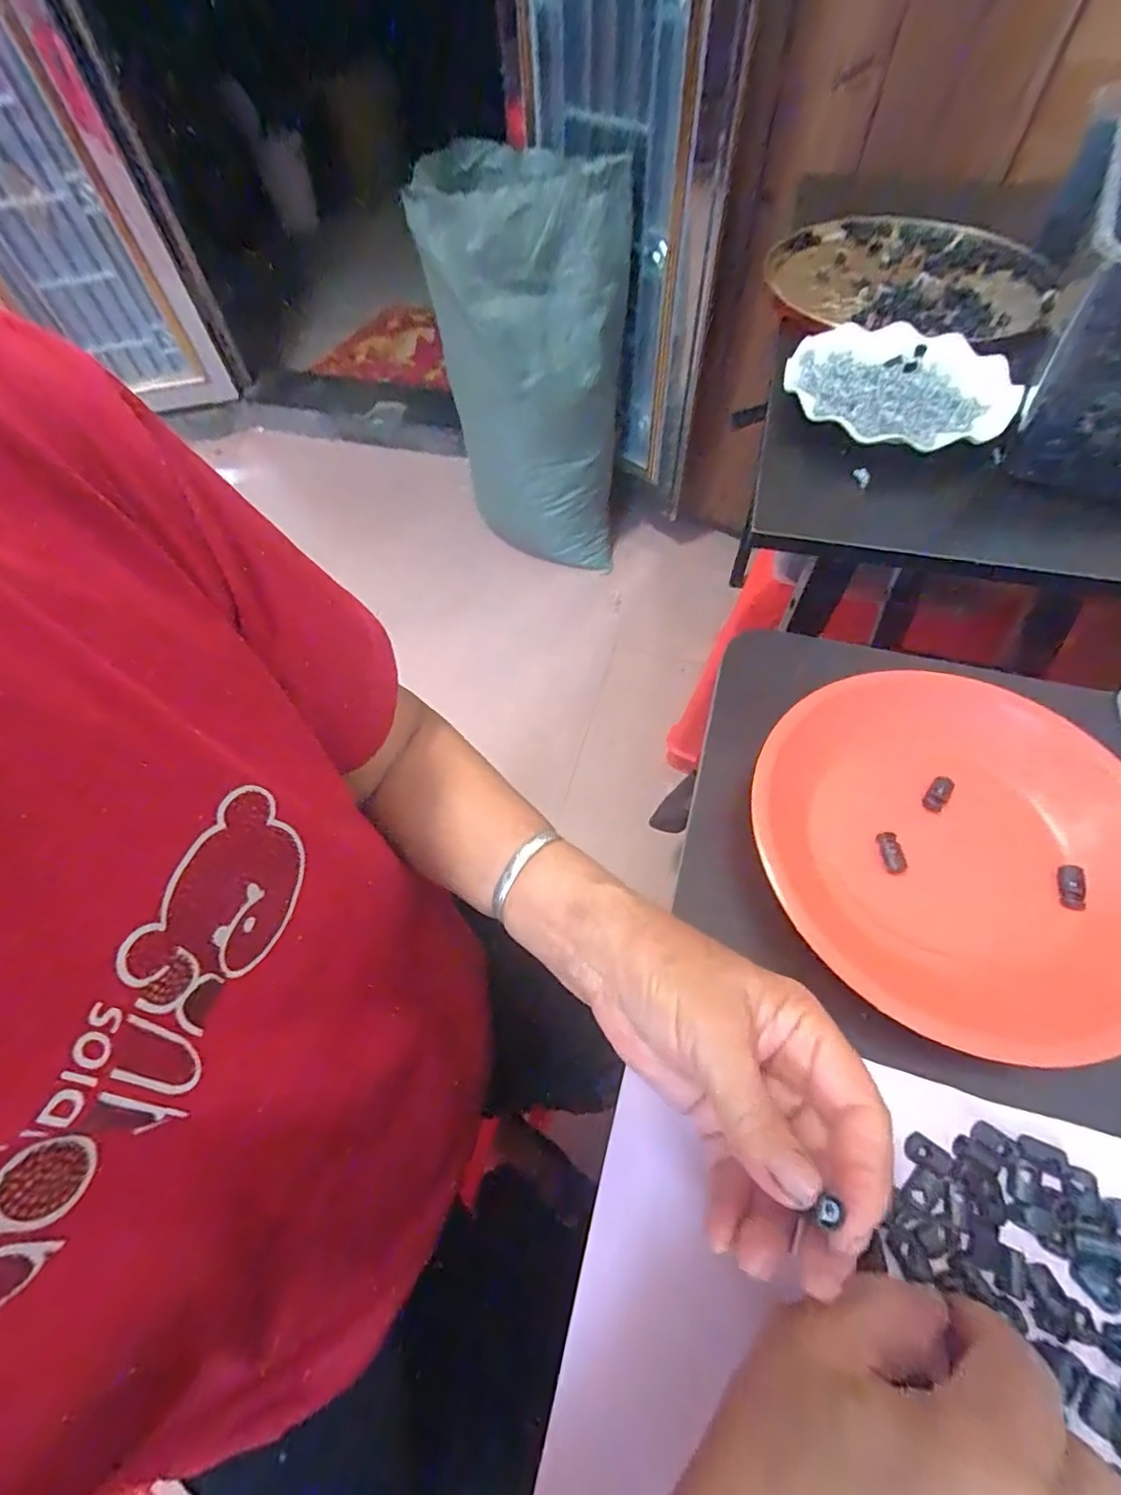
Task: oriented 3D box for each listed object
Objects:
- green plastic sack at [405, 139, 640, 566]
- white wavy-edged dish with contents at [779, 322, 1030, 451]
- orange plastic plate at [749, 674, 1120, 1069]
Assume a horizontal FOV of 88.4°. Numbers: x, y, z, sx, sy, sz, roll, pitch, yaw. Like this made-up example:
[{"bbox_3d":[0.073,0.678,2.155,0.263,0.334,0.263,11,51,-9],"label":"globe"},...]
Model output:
[{"bbox_3d":[-0.042,-0.810,1.295,0.358,0.700,0.281,15,60,12],"label":"green plastic sack"},{"bbox_3d":[0.292,-0.315,0.497,0.179,0.023,0.175,-1,59,2],"label":"white wavy-edged dish with contents"},{"bbox_3d":[0.200,0.047,0.289,0.198,0.029,0.184,-1,59,2],"label":"orange plastic plate"}]

